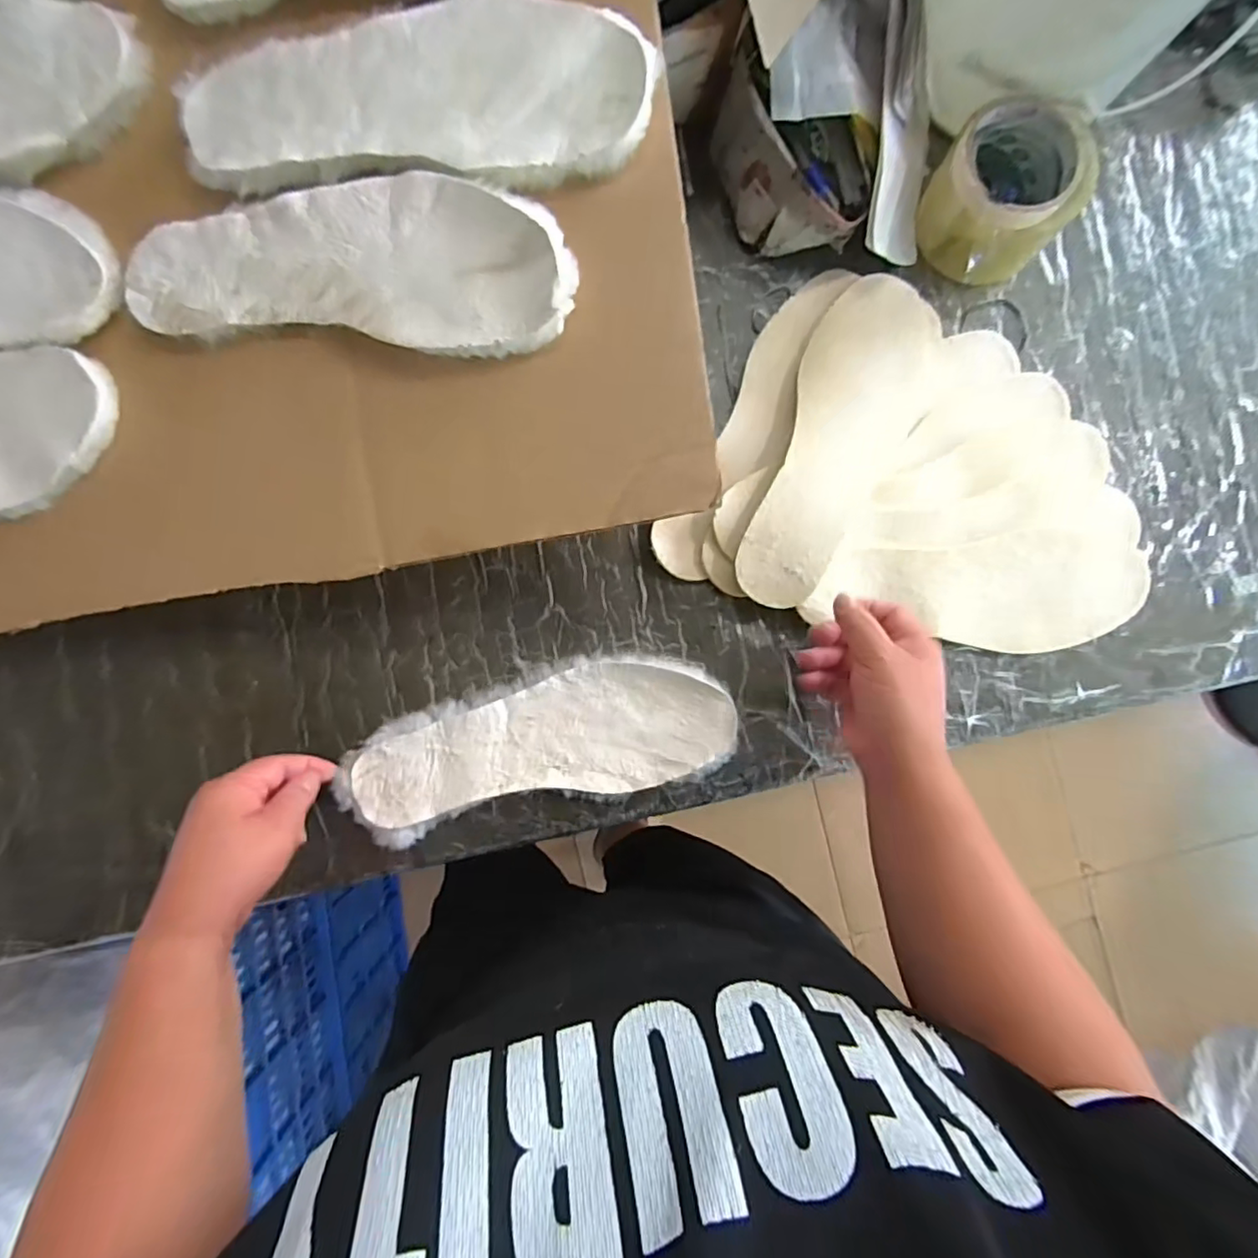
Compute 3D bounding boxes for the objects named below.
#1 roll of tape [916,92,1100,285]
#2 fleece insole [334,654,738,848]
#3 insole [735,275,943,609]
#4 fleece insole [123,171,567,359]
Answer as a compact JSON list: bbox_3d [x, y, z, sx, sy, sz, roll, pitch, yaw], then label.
[{"bbox_3d":[0.283,-0.328,0.450,0.092,0.074,0.095,0,89,-2],"label":"roll of tape"},{"bbox_3d":[-0.067,0.083,0.448,0.285,0.017,0.098,-11,89,-2],"label":"fleece insole"},{"bbox_3d":[0.164,-0.142,0.458,0.097,0.013,0.265,19,83,-2],"label":"insole"},{"bbox_3d":[-0.168,-0.219,0.359,0.275,0.016,0.093,7,94,8],"label":"fleece insole"}]

